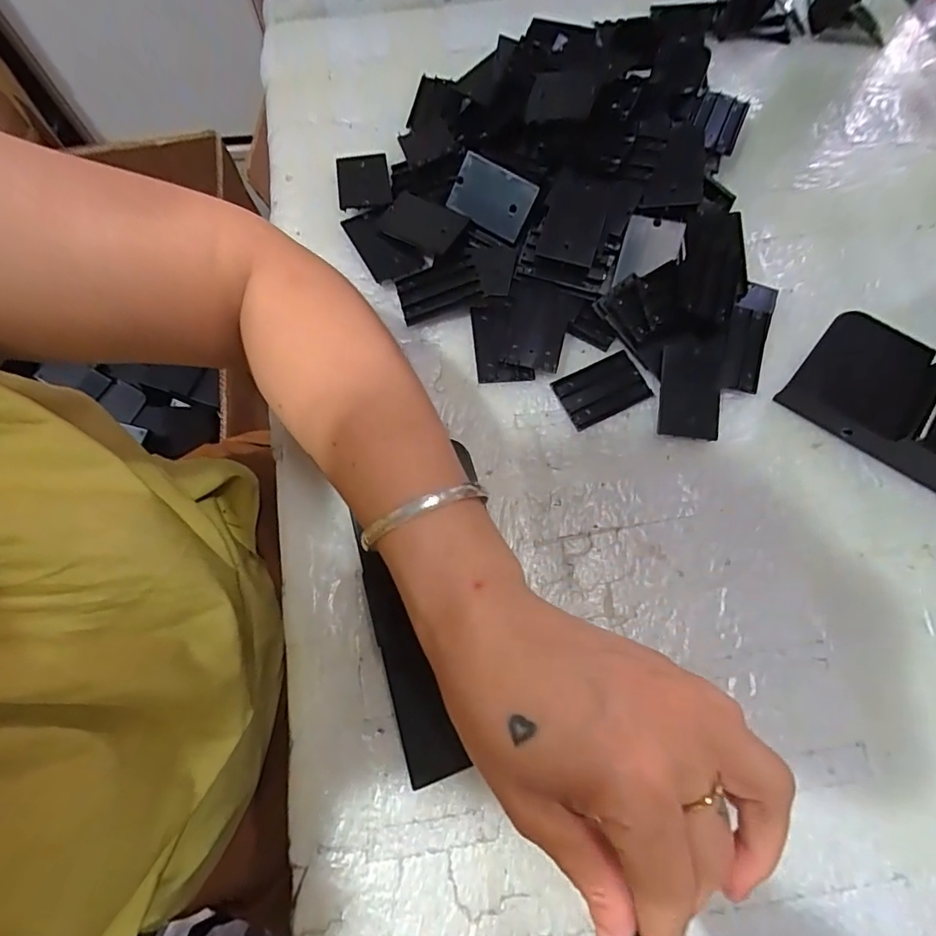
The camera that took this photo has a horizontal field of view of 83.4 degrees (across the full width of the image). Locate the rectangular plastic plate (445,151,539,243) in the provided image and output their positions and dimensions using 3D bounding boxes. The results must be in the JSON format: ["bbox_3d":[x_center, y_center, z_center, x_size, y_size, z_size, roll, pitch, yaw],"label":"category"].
[{"bbox_3d":[0.015,-0.178,0.345,0.054,0.004,0.036,33,112,9],"label":"rectangular plastic plate"}]

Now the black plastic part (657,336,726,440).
[{"bbox_3d":[0.136,-0.048,0.318,0.037,0.007,0.060,8,85,-1],"label":"black plastic part"}]

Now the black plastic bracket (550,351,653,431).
[{"bbox_3d":[0.084,-0.048,0.327,0.053,0.005,0.035,-24,73,-9],"label":"black plastic bracket"}]

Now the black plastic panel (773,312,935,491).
[{"bbox_3d":[0.276,-0.026,0.310,0.162,0.029,0.070,34,74,10],"label":"black plastic panel"}]

